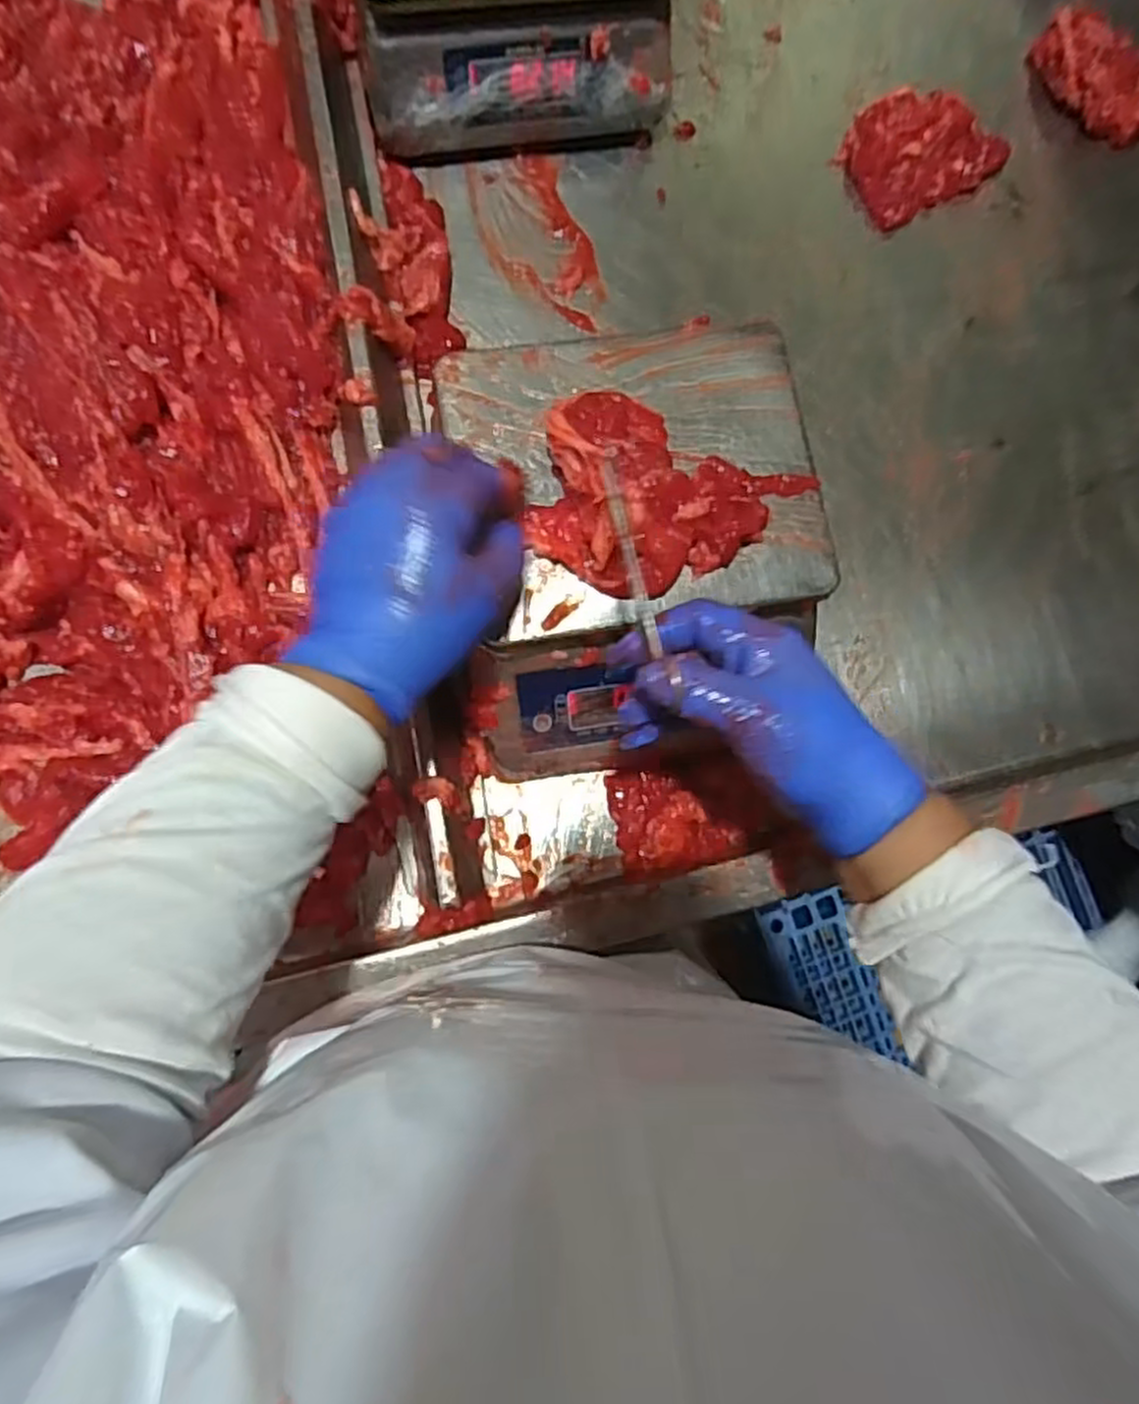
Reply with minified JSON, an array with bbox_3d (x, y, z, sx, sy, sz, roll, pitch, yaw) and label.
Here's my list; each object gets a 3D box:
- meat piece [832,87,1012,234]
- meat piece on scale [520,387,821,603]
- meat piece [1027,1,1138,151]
[{"bbox_3d":[0.303,-0.475,0.655,0.132,0.024,0.095,-28,87,-9],"label":"meat piece"},{"bbox_3d":[0.050,-0.119,0.450,0.145,0.037,0.121,29,81,-3],"label":"meat piece on scale"},{"bbox_3d":[0.473,-0.558,0.681,0.125,0.030,0.078,35,81,-2],"label":"meat piece"}]

